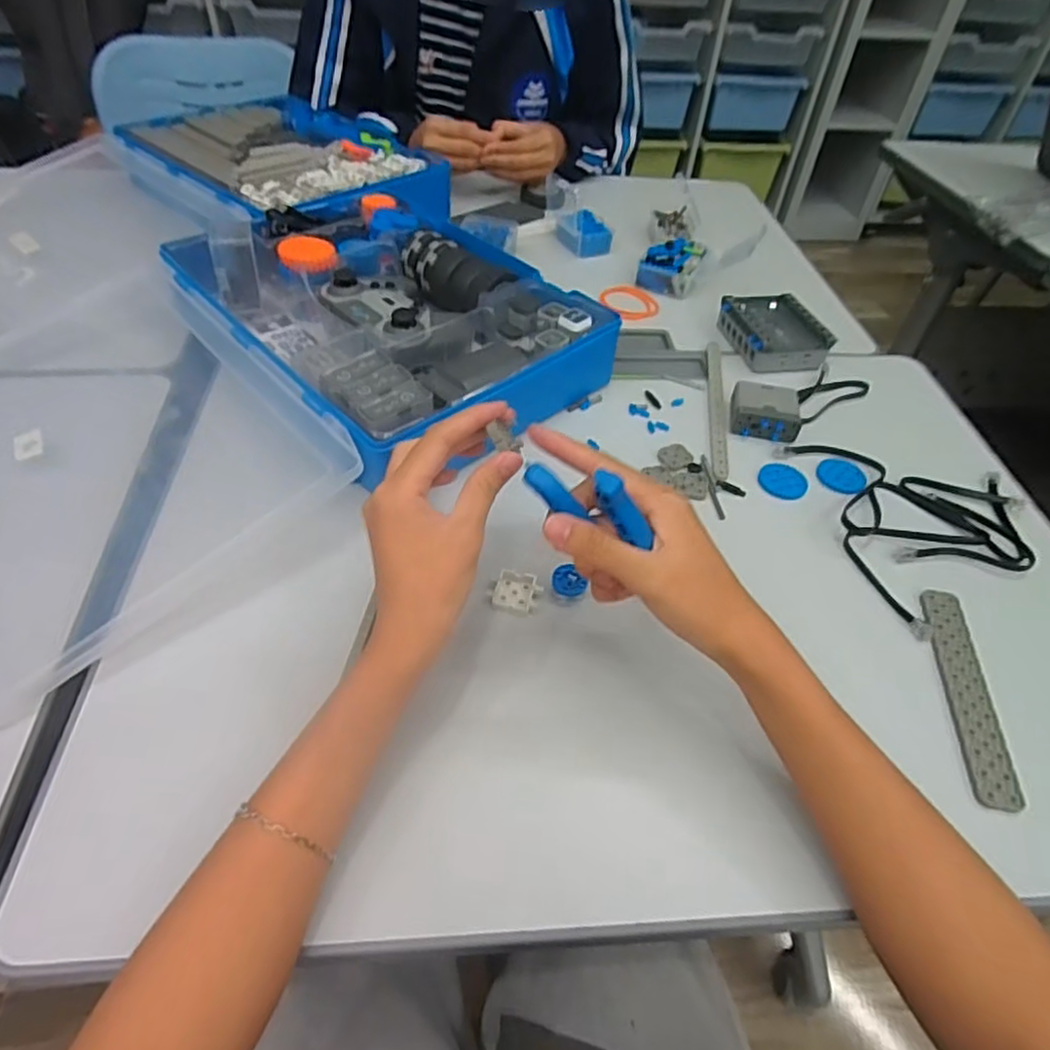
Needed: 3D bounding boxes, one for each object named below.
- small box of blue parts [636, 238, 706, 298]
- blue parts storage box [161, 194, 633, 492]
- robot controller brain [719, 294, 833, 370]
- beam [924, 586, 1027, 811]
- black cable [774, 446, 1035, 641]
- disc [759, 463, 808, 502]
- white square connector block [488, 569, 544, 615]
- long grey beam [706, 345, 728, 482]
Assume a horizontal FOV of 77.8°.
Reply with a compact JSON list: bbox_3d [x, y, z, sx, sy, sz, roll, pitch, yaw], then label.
[{"bbox_3d":[0.169,-0.299,0.750,0.064,0.033,0.081,19,49,12],"label":"small box of blue parts"},{"bbox_3d":[-0.128,-0.191,0.605,0.263,0.077,0.345,-32,58,-29],"label":"blue parts storage box"},{"bbox_3d":[0.254,-0.196,0.660,0.083,0.025,0.110,-4,48,-8],"label":"robot controller brain"},{"bbox_3d":[0.282,0.105,0.415,0.024,0.008,0.147,9,48,3],"label":"beam"},{"bbox_3d":[0.320,-0.009,0.515,0.163,0.020,0.185,-9,49,-13],"label":"black cable"},{"bbox_3d":[0.214,-0.036,0.538,0.039,0.004,0.038,2,48,-3],"label":"disc"},{"bbox_3d":[-0.007,0.045,0.442,0.033,0.007,0.028,10,48,4],"label":"white square connector block"},{"bbox_3d":[0.176,-0.109,0.596,0.015,0.009,0.193,9,48,4],"label":"long grey beam"}]

